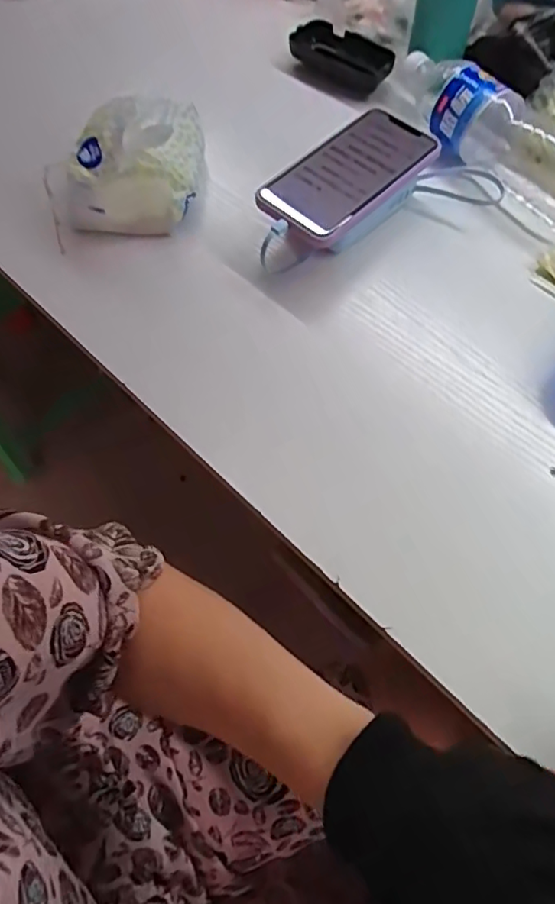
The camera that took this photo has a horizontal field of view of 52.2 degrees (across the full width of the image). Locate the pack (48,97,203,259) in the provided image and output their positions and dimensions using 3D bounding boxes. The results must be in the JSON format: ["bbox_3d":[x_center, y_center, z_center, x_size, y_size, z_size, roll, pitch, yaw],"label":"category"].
[{"bbox_3d":[-0.135,-0.254,0.491,0.142,0.072,0.110,-10,65,-4],"label":"pack"}]

